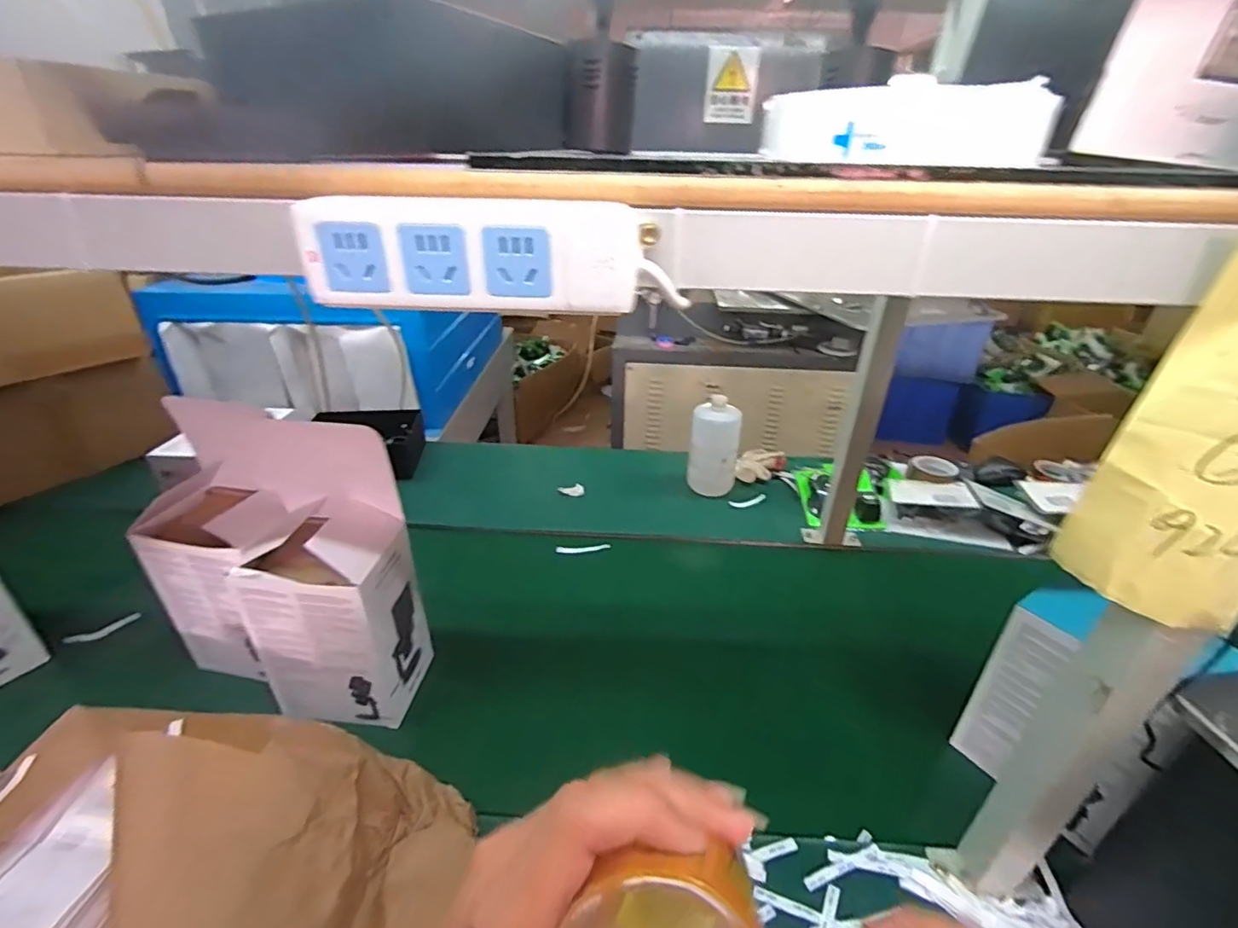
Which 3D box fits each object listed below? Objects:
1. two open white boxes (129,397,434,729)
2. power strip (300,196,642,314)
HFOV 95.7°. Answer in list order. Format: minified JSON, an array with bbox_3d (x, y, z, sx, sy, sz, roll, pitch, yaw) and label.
[{"bbox_3d":[-0.410,0.124,0.685,0.316,0.329,0.148,10,32,16],"label":"two open white boxes"},{"bbox_3d":[-0.076,-0.109,0.293,0.170,0.049,0.030,4,31,6],"label":"power strip"}]

